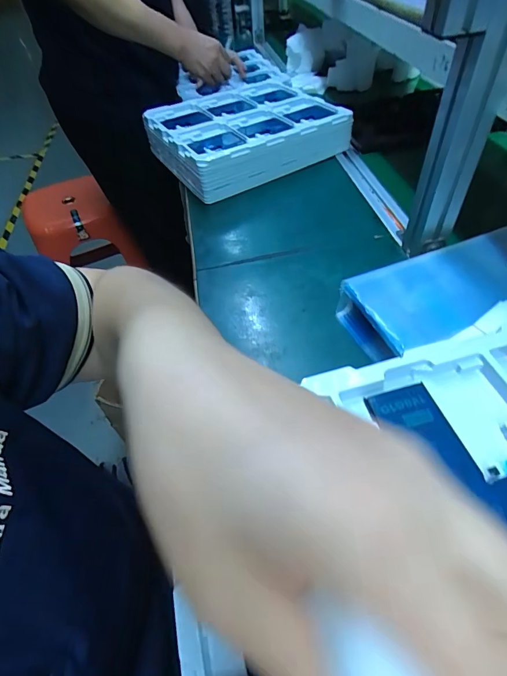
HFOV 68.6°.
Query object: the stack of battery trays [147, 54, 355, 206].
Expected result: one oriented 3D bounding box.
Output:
[{"bbox_3d":[-0.027,-0.431,0.763,0.326,0.088,0.302,-25,53,-16],"label":"stack of battery trays"}]

